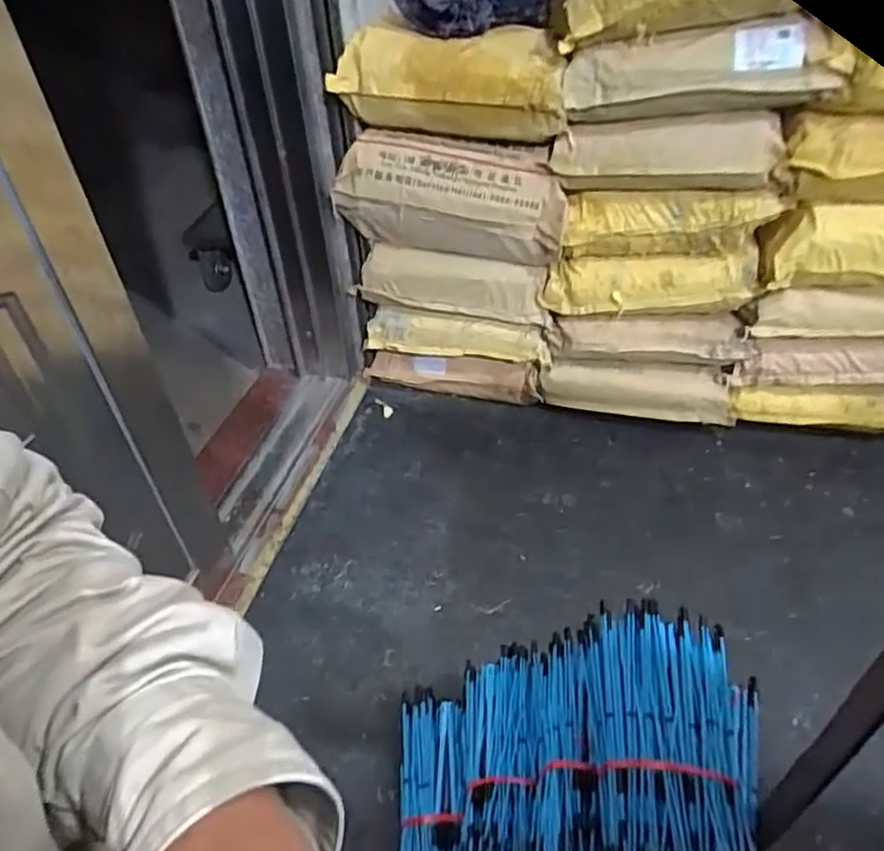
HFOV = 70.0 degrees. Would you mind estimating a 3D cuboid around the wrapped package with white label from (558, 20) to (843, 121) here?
[{"bbox_3d":[0.434,-0.608,1.089,0.434,0.128,0.104,2,43,7],"label":"wrapped package with white label"}]

